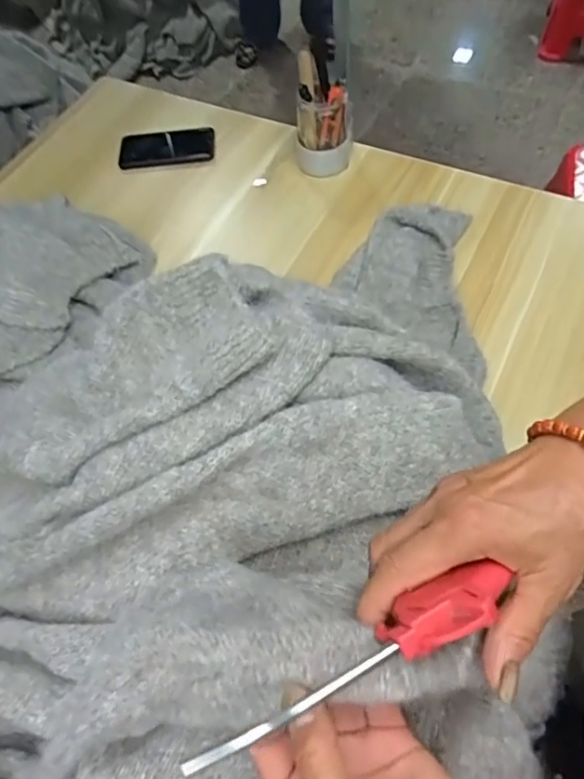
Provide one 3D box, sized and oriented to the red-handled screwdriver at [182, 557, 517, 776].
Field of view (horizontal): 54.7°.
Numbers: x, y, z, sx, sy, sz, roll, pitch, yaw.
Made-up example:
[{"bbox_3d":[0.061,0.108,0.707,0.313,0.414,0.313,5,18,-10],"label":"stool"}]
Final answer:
[{"bbox_3d":[0.030,0.123,0.252,0.161,0.026,0.028,-28,61,-12],"label":"red-handled screwdriver"}]

